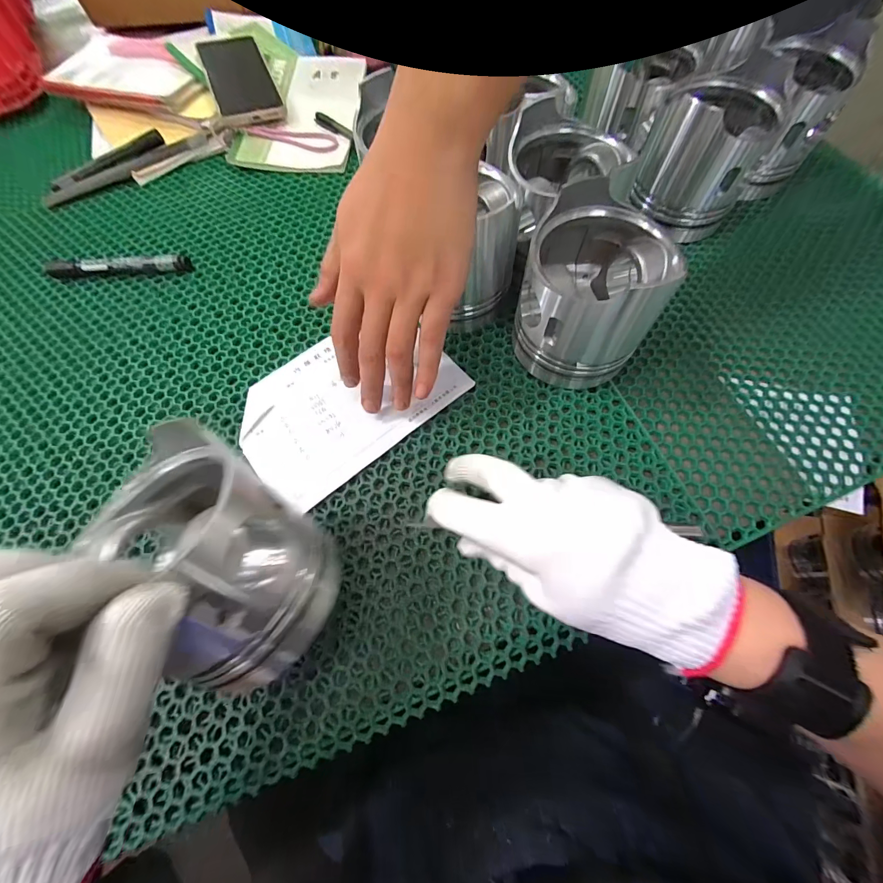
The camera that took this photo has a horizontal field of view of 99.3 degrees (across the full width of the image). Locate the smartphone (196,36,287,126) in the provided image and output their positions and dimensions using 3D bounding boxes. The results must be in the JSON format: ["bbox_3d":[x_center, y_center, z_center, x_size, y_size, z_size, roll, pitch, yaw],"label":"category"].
[{"bbox_3d":[-0.253,-0.459,0.475,0.080,0.007,0.157,-17,74,-12],"label":"smartphone"}]

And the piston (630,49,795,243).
[{"bbox_3d":[0.253,-0.280,0.359,0.099,0.103,0.099,34,73,16],"label":"piston"}]

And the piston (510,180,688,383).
[{"bbox_3d":[0.117,-0.115,0.296,0.104,0.101,0.094,7,68,6],"label":"piston"}]

